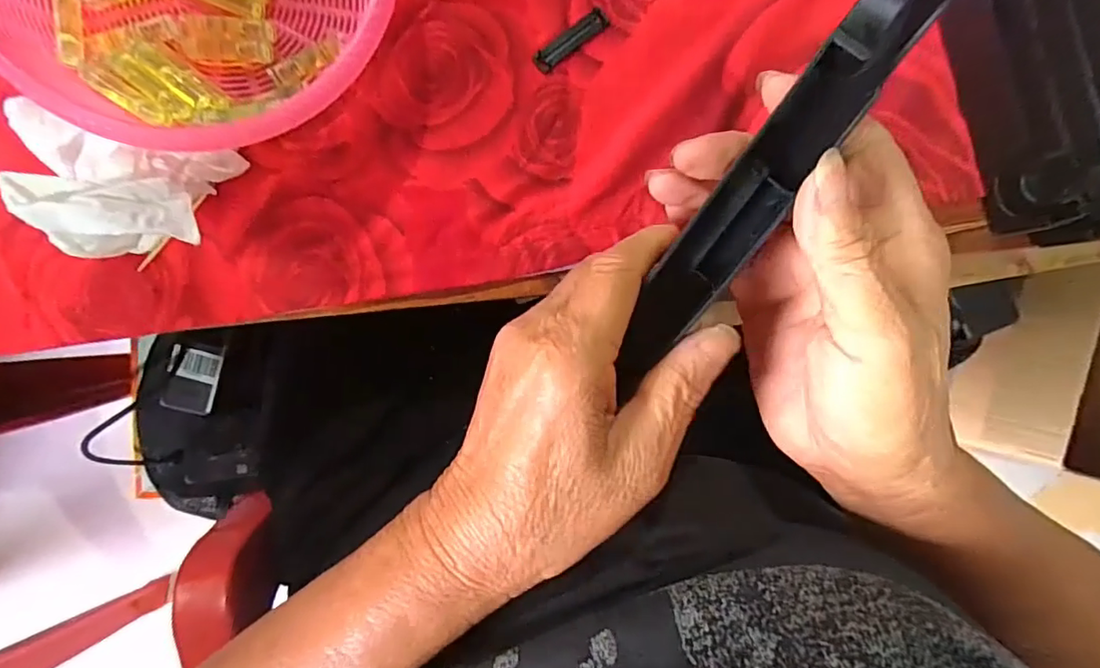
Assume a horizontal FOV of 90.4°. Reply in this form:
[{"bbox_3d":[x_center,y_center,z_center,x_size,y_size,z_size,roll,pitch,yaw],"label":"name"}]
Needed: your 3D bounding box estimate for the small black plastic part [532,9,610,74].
[{"bbox_3d":[0.011,-0.154,0.286,0.045,0.004,0.010,-40,96,-5],"label":"small black plastic part"}]

